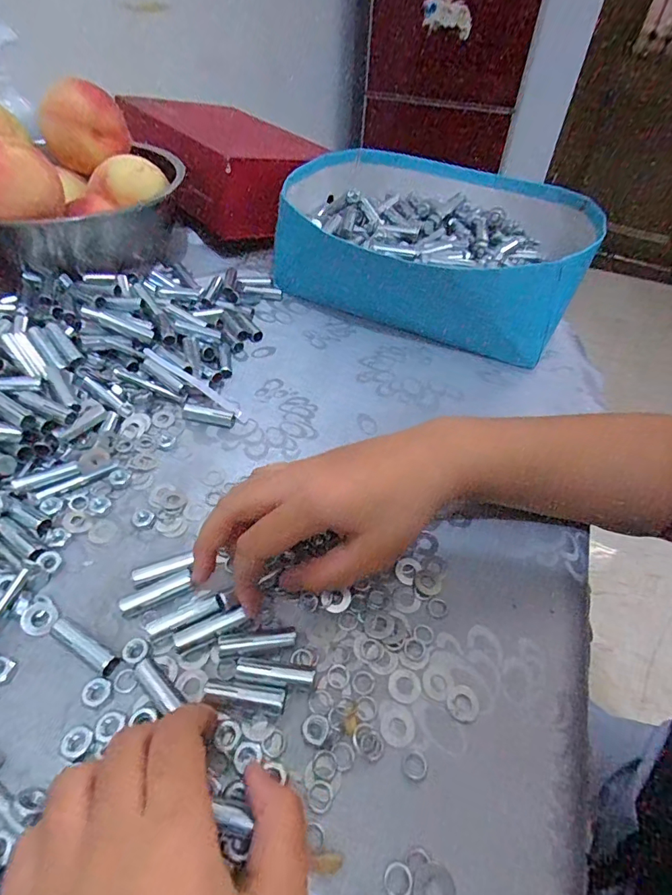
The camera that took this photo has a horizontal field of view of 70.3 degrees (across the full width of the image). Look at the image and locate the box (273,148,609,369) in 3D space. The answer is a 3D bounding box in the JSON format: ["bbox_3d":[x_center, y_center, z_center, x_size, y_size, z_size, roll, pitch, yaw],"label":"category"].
[{"bbox_3d":[0.094,-0.221,0.511,0.302,0.095,0.221,18,48,12],"label":"box"}]

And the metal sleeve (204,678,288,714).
[{"bbox_3d":[-0.043,0.119,0.231,0.039,0.007,0.009,12,47,6],"label":"metal sleeve"}]

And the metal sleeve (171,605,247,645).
[{"bbox_3d":[-0.066,0.095,0.252,0.036,0.009,0.009,-15,50,-19],"label":"metal sleeve"}]

